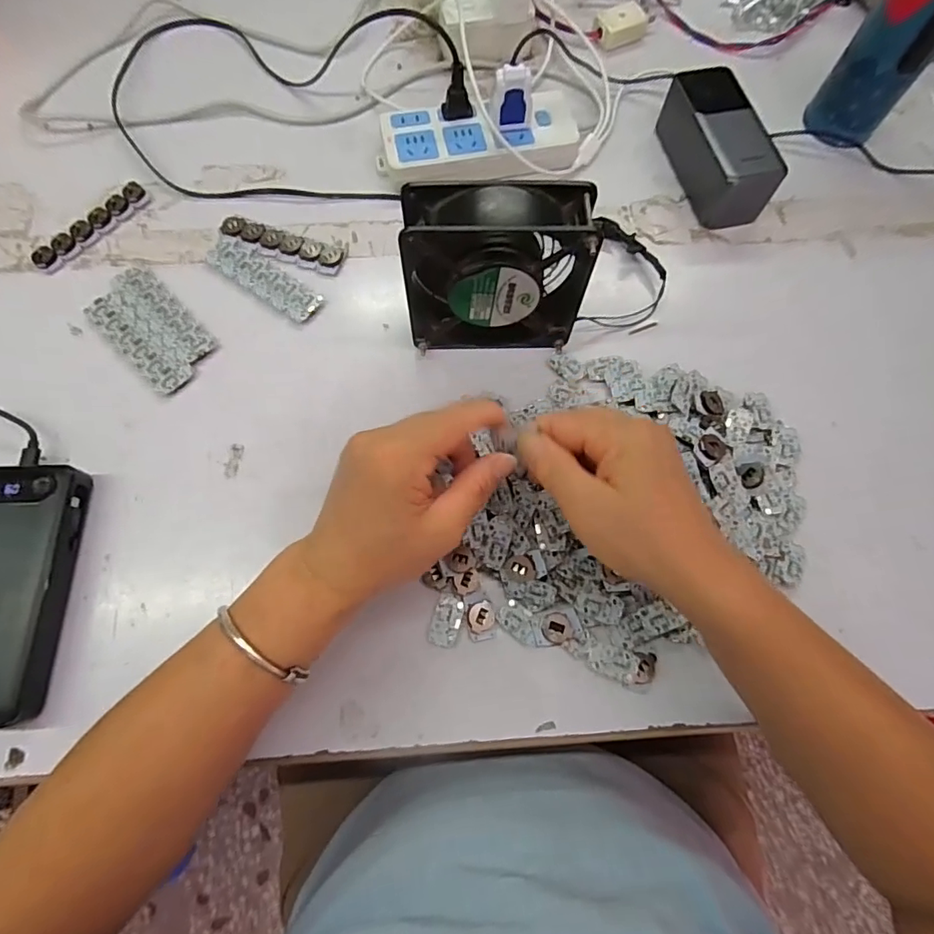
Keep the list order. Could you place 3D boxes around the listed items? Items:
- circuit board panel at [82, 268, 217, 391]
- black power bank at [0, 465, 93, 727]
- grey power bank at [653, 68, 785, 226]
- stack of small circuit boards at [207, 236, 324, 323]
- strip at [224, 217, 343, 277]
[{"bbox_3d":[-0.246,-0.109,0.400,0.111,0.006,0.056,42,75,13],"label":"circuit board panel"},{"bbox_3d":[-0.293,0.075,0.322,0.072,0.032,0.155,-2,71,-1],"label":"black power bank"},{"bbox_3d":[0.215,-0.274,0.439,0.052,0.050,0.128,-12,71,-5],"label":"grey power bank"},{"bbox_3d":[-0.165,-0.153,0.415,0.109,0.004,0.031,35,74,11],"label":"stack of small circuit boards"},{"bbox_3d":[-0.156,-0.185,0.427,0.108,0.008,0.024,20,72,6],"label":"strip"}]

